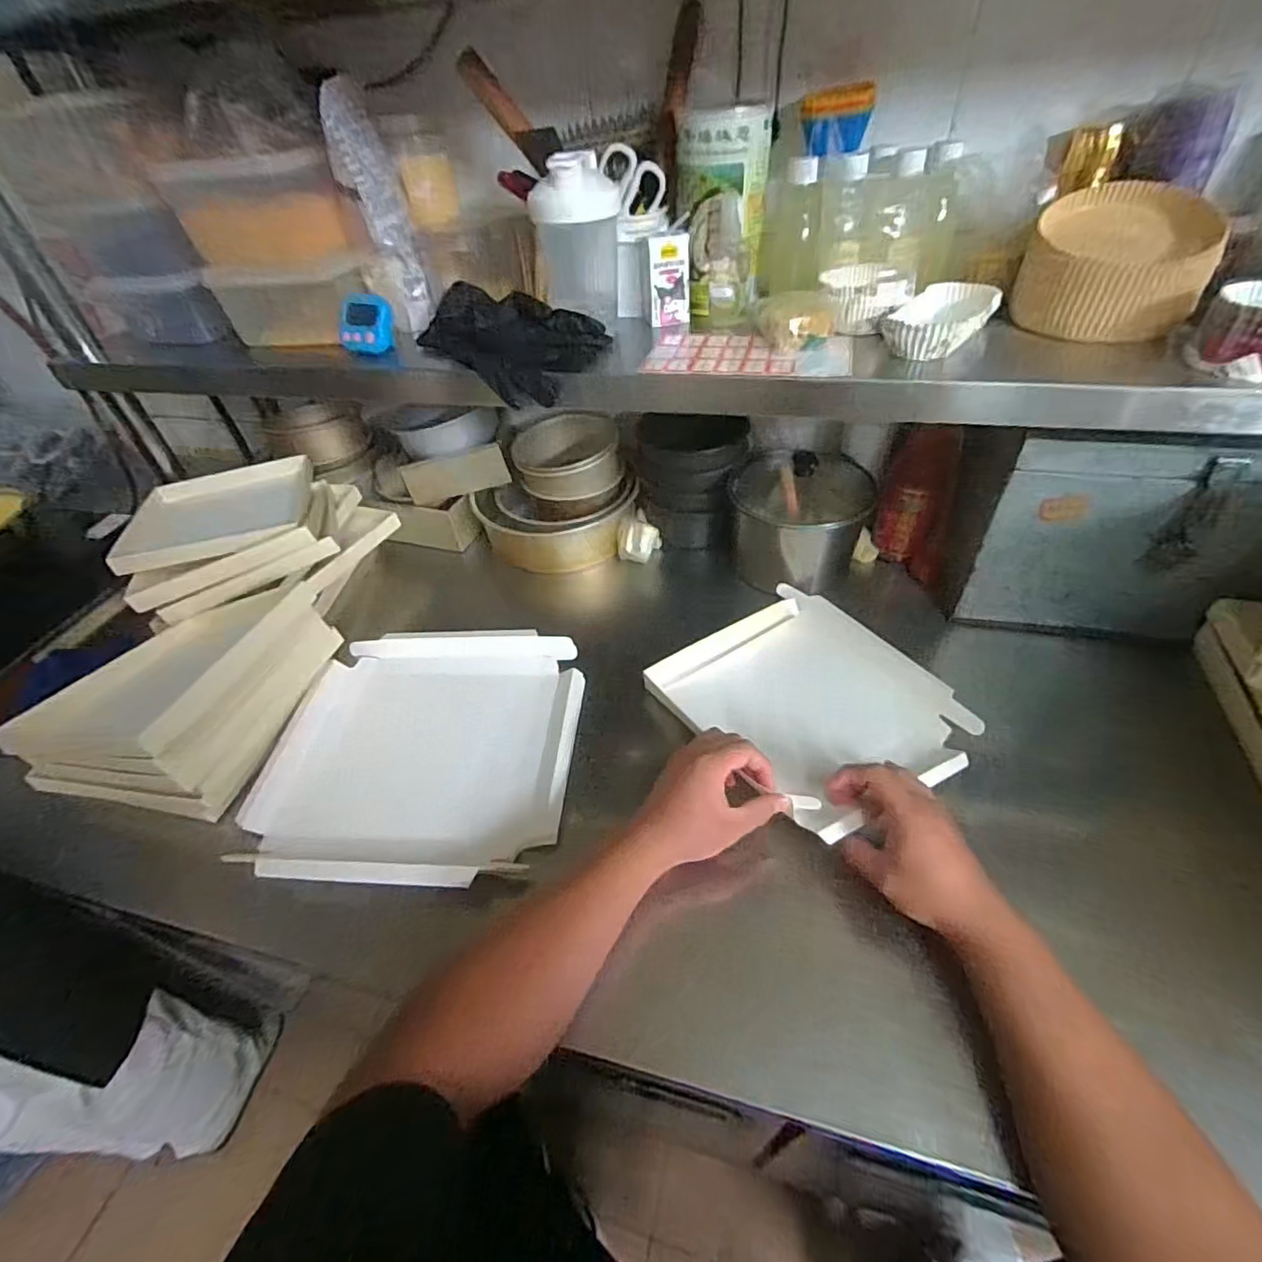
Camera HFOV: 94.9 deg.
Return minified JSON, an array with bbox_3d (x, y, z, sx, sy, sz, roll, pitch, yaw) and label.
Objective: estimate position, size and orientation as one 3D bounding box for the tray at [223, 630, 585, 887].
[{"bbox_3d":[-0.229,0.125,0.656,0.331,0.043,0.327,0,46,5],"label":"tray"}]

